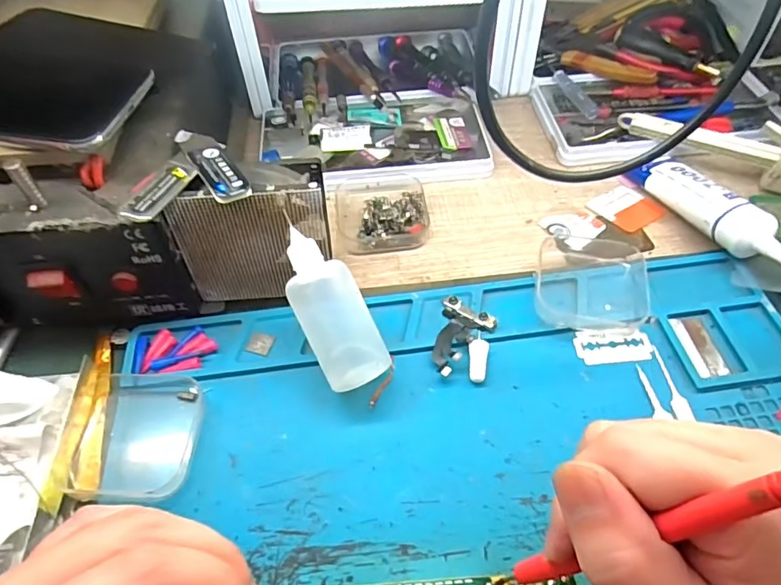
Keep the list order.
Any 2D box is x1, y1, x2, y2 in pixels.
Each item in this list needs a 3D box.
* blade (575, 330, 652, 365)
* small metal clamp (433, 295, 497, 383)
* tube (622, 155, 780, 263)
[{"bbox_3d":[0.127,0.031,0.300,0.041,0.004,0.022,-1,53,1],"label":"blade"},{"bbox_3d":[0.042,0.026,0.303,0.031,0.007,0.052,10,54,9],"label":"small metal clamp"},{"bbox_3d":[0.207,-0.056,0.346,0.030,0.020,0.122,-39,43,11],"label":"tube"}]

